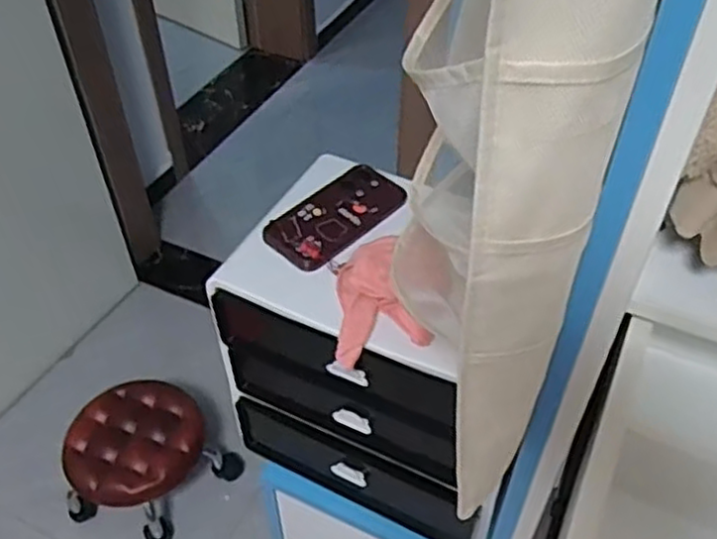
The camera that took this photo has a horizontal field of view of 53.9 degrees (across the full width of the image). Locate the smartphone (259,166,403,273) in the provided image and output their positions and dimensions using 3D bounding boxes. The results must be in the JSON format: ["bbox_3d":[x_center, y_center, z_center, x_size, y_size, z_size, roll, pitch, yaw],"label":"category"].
[{"bbox_3d":[-0.023,-0.062,0.783,0.084,0.014,0.165,34,54,28],"label":"smartphone"}]

